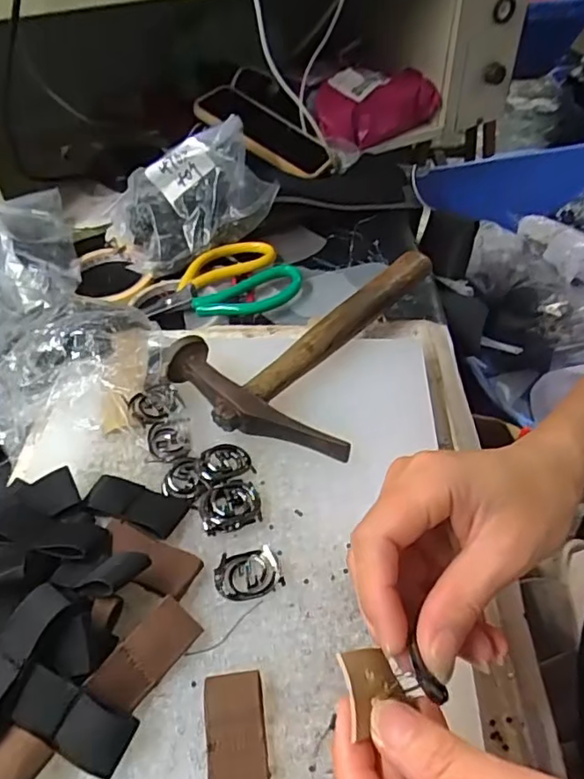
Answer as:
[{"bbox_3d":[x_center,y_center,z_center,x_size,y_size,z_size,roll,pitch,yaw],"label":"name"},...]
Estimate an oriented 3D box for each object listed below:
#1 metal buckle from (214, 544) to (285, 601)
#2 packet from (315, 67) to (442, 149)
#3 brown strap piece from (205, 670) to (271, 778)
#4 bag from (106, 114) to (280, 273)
[{"bbox_3d":[-0.024,0.098,0.313,0.034,0.006,0.026,-10,47,-7],"label":"metal buckle"},{"bbox_3d":[0.105,-0.360,0.746,0.171,0.074,0.068,-21,49,-17],"label":"packet"},{"bbox_3d":[-0.024,0.155,0.253,0.025,0.004,0.060,-7,48,-6],"label":"brown strap piece"},{"bbox_3d":[-0.109,-0.194,0.594,0.155,0.094,0.115,-25,49,-18],"label":"bag"}]

